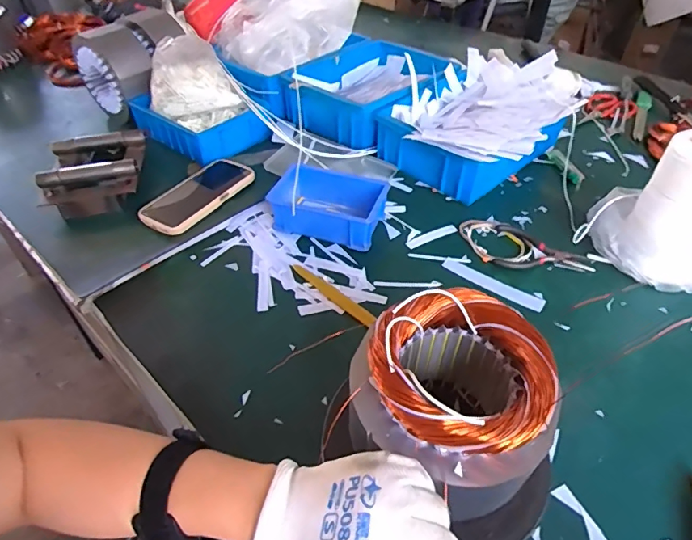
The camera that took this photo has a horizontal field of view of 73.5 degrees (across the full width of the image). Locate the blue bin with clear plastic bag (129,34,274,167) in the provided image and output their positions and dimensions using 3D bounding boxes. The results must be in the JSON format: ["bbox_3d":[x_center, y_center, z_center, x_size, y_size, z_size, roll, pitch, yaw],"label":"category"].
[{"bbox_3d":[-0.249,-0.281,0.762,0.194,0.129,0.139,34,53,29],"label":"blue bin with clear plastic bag"}]

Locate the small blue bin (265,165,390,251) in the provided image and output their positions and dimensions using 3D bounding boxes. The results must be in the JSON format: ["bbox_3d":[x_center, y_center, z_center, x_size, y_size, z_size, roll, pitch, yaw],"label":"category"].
[{"bbox_3d":[-0.023,-0.091,0.636,0.150,0.053,0.103,14,46,13],"label":"small blue bin"}]

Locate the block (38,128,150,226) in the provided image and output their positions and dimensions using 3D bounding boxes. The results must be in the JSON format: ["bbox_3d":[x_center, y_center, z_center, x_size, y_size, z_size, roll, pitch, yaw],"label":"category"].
[{"bbox_3d":[-0.372,-0.144,0.690,0.138,0.057,0.162,-9,45,-10],"label":"block"}]

